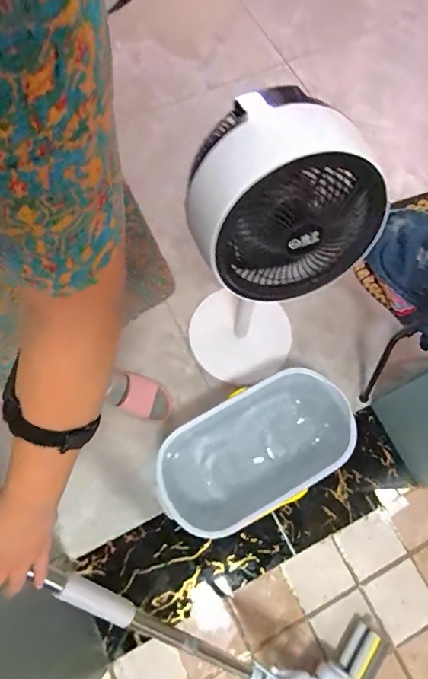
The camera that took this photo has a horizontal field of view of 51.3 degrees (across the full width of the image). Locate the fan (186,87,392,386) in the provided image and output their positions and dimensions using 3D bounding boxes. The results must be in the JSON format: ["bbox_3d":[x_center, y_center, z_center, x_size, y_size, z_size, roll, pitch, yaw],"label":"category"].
[{"bbox_3d":[0.094,-0.102,0.885,0.251,0.814,0.287,5,71,-1],"label":"fan"}]

